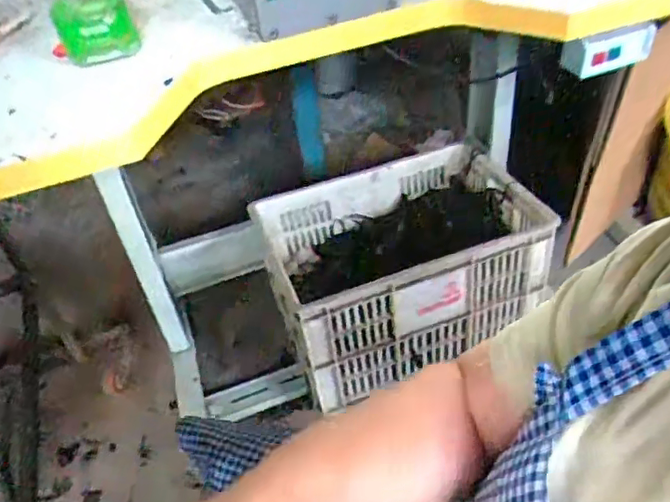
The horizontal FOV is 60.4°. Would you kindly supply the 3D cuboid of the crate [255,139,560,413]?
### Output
[{"bbox_3d":[0.150,0.038,1.204,0.534,0.325,0.352,-16,44,-10],"label":"crate"}]

